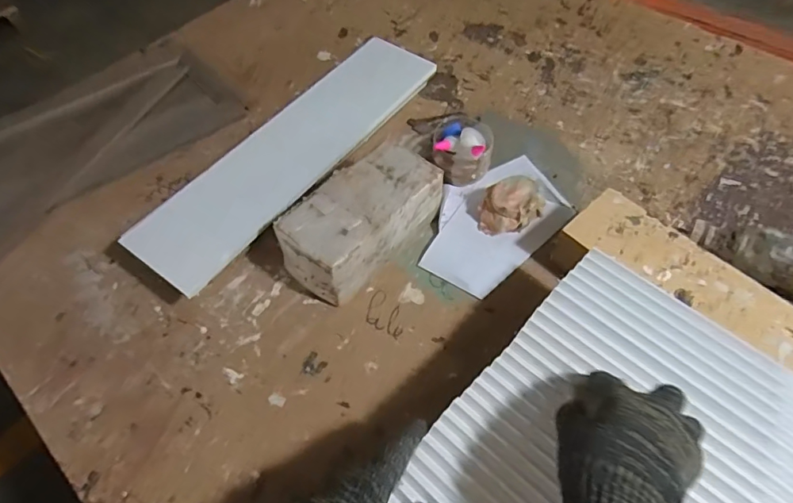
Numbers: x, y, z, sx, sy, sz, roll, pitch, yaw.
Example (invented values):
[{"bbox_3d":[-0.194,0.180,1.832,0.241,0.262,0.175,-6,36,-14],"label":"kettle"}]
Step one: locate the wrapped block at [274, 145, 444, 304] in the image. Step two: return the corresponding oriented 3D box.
[{"bbox_3d":[-0.050,-0.041,0.685,0.112,0.093,0.227,36,66,23],"label":"wrapped block"}]

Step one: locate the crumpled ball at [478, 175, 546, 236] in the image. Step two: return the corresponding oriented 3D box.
[{"bbox_3d":[0.167,-0.067,0.720,0.094,0.056,0.070,-18,58,-8],"label":"crumpled ball"}]

